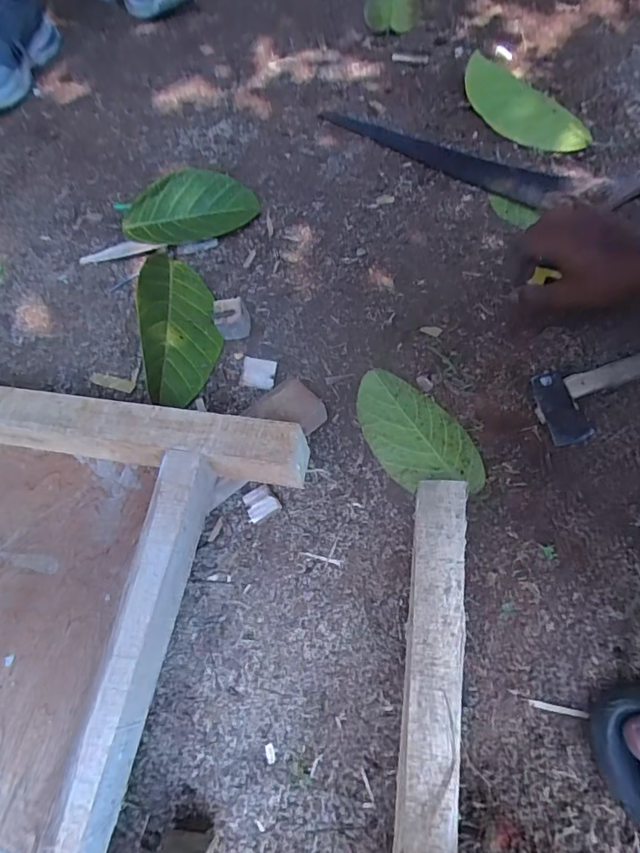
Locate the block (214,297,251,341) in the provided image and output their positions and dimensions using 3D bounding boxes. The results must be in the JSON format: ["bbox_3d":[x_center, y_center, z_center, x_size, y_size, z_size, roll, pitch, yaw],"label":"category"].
[{"bbox_3d":[-0.100,-0.123,0.557,0.039,0.038,0.032,-15,63,-4],"label":"block"}]

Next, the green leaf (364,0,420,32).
[{"bbox_3d":[0.135,-0.806,0.892,0.100,0.038,0.276,3,63,5],"label":"green leaf"}]

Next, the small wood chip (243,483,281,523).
[{"bbox_3d":[-0.056,0.074,0.469,0.031,0.013,0.031,-25,64,-9],"label":"small wood chip"}]

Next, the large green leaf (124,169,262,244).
[{"bbox_3d":[-0.174,-0.290,0.646,0.174,0.041,0.094,-11,63,-2],"label":"large green leaf"}]

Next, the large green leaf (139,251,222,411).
[{"bbox_3d":[-0.154,-0.118,0.541,0.074,0.073,0.184,-3,63,2],"label":"large green leaf"}]

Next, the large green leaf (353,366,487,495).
[{"bbox_3d":[0.096,0.007,0.491,0.088,0.017,0.154,-32,65,-12],"label":"large green leaf"}]

